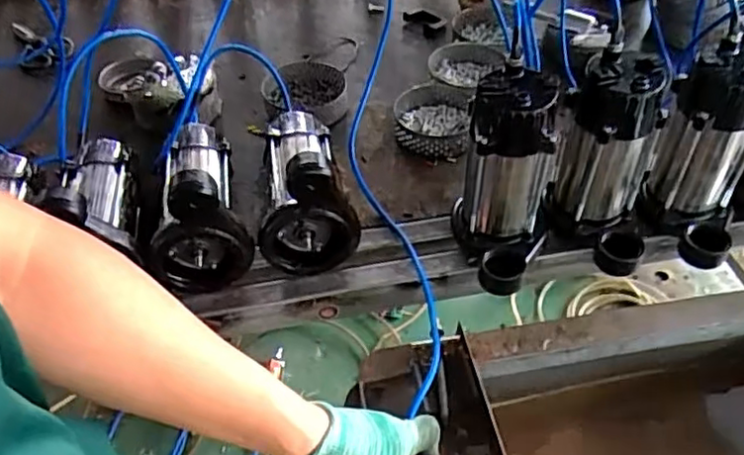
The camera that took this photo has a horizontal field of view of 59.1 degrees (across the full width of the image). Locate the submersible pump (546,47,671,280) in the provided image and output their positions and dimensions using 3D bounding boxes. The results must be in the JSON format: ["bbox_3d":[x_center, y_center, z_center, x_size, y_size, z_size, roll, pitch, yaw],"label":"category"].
[{"bbox_3d":[0.282,-0.074,0.789,0.114,0.233,0.133,8,48,11],"label":"submersible pump"}]

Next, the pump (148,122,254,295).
[{"bbox_3d":[-0.218,-0.046,0.850,0.102,0.173,0.216,-10,47,-7],"label":"pump"}]

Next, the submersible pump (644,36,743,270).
[{"bbox_3d":[0.404,-0.079,0.793,0.111,0.234,0.133,18,50,19],"label":"submersible pump"}]

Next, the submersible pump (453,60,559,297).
[{"bbox_3d":[0.155,-0.046,0.767,0.103,0.231,0.144,2,47,5],"label":"submersible pump"}]

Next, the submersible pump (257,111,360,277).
[{"bbox_3d":[-0.081,-0.074,0.854,0.120,0.159,0.216,-2,47,1],"label":"submersible pump"}]

